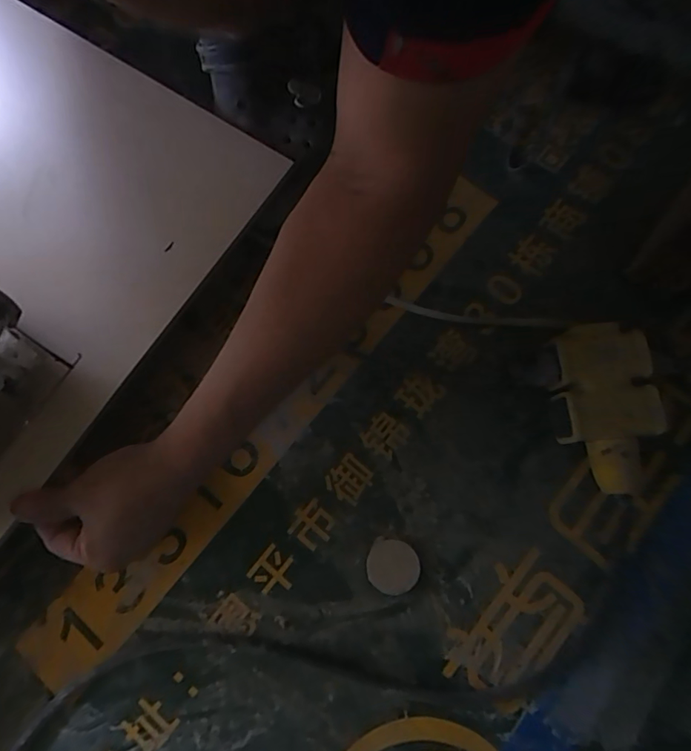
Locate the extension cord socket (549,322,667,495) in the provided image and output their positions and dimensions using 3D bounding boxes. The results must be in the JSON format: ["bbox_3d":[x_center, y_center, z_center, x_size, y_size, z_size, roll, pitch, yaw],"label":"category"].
[{"bbox_3d":[0.207,0.023,0.372,0.069,0.041,0.135,-5,77,0],"label":"extension cord socket"}]

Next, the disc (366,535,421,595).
[{"bbox_3d":[0.037,0.150,0.361,0.039,0.011,0.040,8,76,2],"label":"disc"}]

